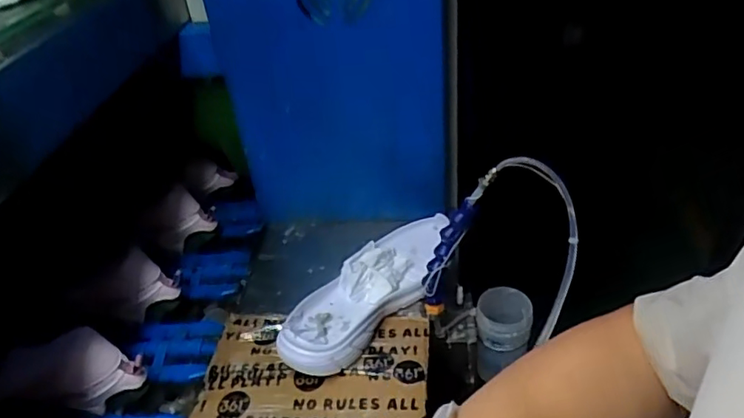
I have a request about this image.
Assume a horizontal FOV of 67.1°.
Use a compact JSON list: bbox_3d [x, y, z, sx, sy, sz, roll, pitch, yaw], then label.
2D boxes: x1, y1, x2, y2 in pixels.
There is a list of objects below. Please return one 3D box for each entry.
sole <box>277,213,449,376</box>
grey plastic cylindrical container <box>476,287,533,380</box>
[{"bbox_3d":[0.002,0.096,0.686,0.107,0.052,0.285,22,45,30],"label":"sole"},{"bbox_3d":[0.176,0.166,0.759,0.070,0.089,0.079,4,38,10],"label":"grey plastic cylindrical container"}]

